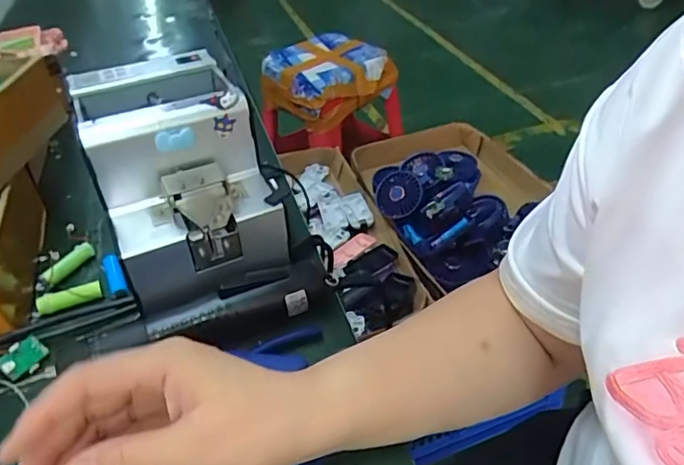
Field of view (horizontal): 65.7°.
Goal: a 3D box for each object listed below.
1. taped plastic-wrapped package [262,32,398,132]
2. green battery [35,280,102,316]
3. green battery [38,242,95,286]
[{"bbox_3d":[-0.043,-0.424,1.468,0.291,0.130,0.270,-29,46,-26],"label":"taped plastic-wrapped package"},{"bbox_3d":[-0.226,0.053,0.438,0.050,0.015,0.017,-14,41,-13],"label":"green battery"},{"bbox_3d":[-0.245,0.028,0.475,0.011,0.016,0.050,15,43,21],"label":"green battery"}]

